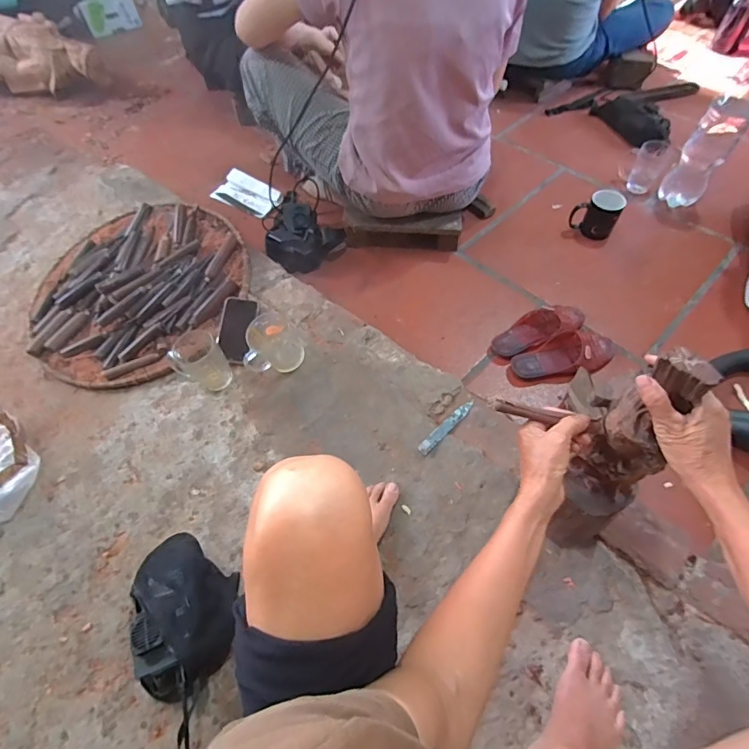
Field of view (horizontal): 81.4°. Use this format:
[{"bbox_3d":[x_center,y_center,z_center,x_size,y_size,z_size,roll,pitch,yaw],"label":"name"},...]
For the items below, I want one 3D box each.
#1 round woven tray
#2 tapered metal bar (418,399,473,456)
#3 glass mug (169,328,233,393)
[{"bbox_3d":[-0.568,-0.208,1.027,0.491,0.068,0.488,-1,57,1],"label":"round woven tray"},{"bbox_3d":[0.136,0.094,0.803,0.144,0.007,0.021,-39,65,-21],"label":"tapered metal bar"},{"bbox_3d":[-0.349,-0.022,0.873,0.091,0.112,0.096,-1,57,1],"label":"glass mug"}]

